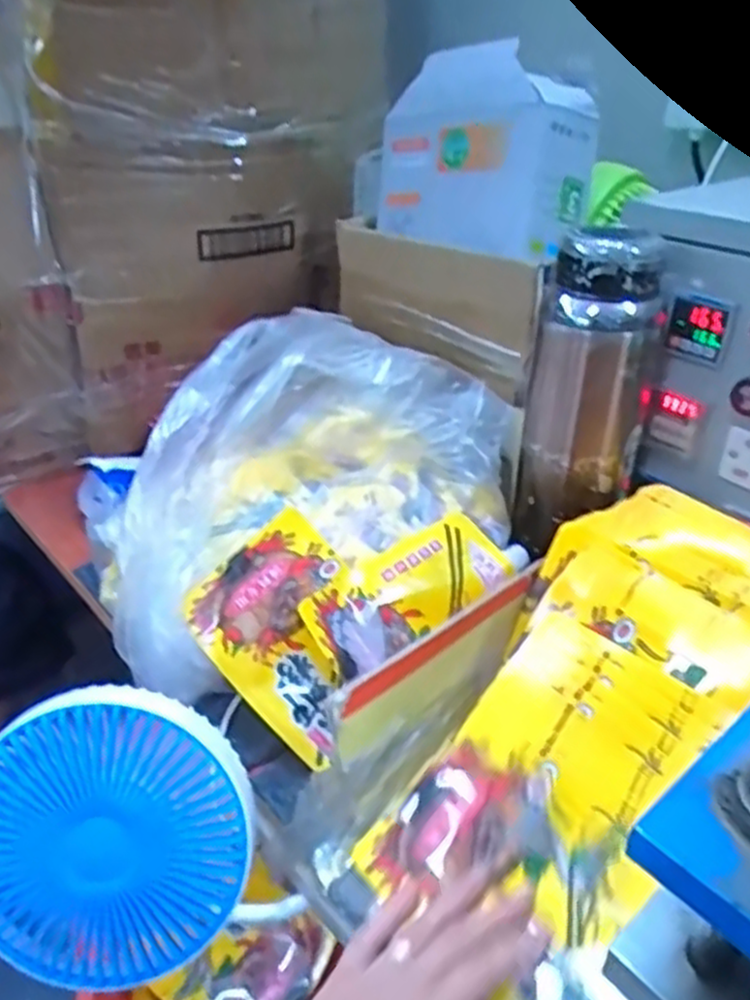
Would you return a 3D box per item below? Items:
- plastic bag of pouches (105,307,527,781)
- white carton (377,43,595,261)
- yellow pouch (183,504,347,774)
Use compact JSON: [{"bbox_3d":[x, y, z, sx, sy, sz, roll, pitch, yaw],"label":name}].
[{"bbox_3d":[-0.022,0.004,0.580,0.227,0.205,0.297,15,35,21],"label":"plastic bag of pouches"},{"bbox_3d":[0.097,-0.317,0.694,0.076,0.157,0.205,-27,42,-37],"label":"white carton"},{"bbox_3d":[-0.054,0.096,0.551,0.116,0.015,0.149,-42,84,-17],"label":"yellow pouch"}]

